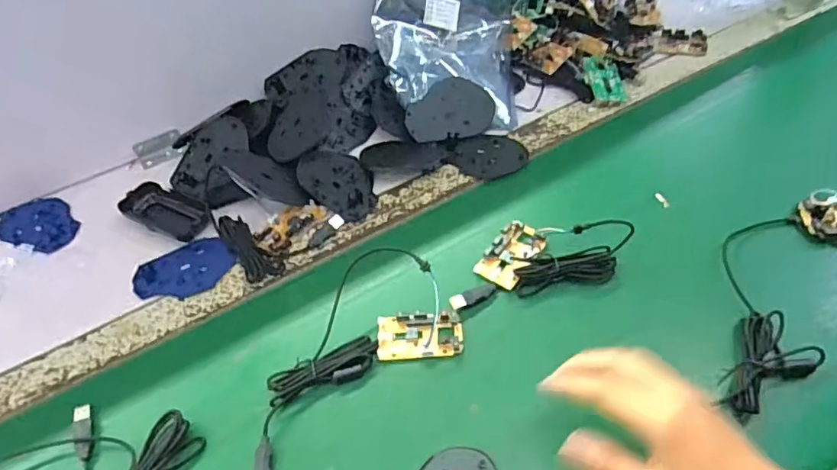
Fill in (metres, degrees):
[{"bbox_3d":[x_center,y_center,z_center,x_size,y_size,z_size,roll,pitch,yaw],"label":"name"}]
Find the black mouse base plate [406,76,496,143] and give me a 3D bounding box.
[{"bbox_3d":[0.039,-0.156,0.666,0.110,0.013,0.073,-10,89,-8],"label":"black mouse base plate"}]

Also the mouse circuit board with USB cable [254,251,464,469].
[{"bbox_3d":[-0.070,0.109,0.491,0.236,0.015,0.135,-37,59,-24],"label":"mouse circuit board with USB cable"}]

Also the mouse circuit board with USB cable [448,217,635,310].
[{"bbox_3d":[0.120,0.017,0.539,0.183,0.028,0.081,-9,52,-6],"label":"mouse circuit board with USB cable"}]

